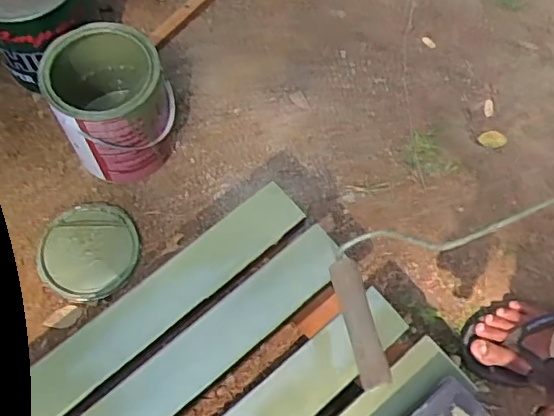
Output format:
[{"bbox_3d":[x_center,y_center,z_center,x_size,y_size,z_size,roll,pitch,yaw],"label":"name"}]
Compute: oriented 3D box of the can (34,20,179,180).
[{"bbox_3d":[-0.247,-0.154,0.907,0.159,0.195,0.162,1,67,-1],"label":"can"}]

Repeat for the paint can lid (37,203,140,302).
[{"bbox_3d":[-0.293,0.066,0.918,0.148,0.008,0.153,1,67,-1],"label":"paint can lid"}]

